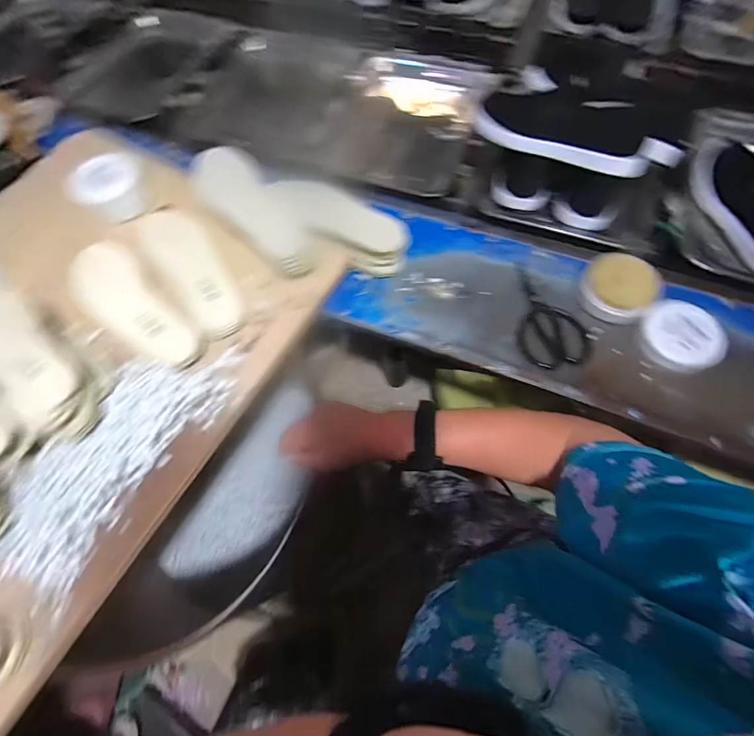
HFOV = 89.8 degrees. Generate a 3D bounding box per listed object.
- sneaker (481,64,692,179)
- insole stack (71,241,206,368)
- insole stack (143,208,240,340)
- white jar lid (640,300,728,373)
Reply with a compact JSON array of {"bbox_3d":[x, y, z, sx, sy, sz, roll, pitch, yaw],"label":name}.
[{"bbox_3d":[0.302,-0.377,0.569,0.293,0.084,0.114,28,69,29],"label":"sneaker"},{"bbox_3d":[-0.342,-0.082,0.544,0.225,0.032,0.094,41,72,3],"label":"insole stack"},{"bbox_3d":[-0.274,-0.150,0.568,0.087,0.035,0.231,-30,68,-12],"label":"insole stack"},{"bbox_3d":[0.444,-0.049,0.550,0.097,0.021,0.104,-33,78,9],"label":"white jar lid"}]

